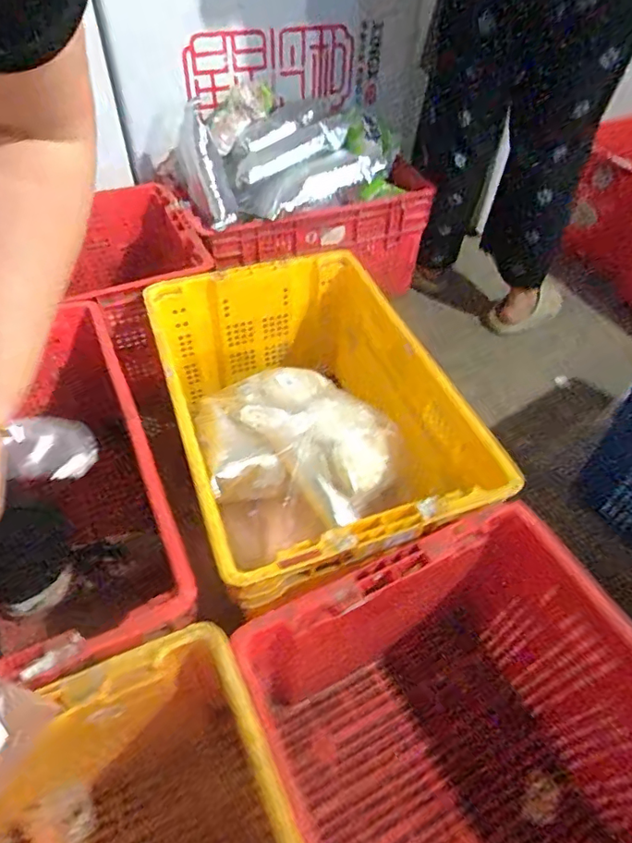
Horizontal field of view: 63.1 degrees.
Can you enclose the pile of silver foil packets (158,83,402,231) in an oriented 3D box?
[{"bbox_3d":[-0.080,-0.616,1.165,0.514,0.153,0.344,-19,52,-18],"label":"pile of silver foil packets"}]

